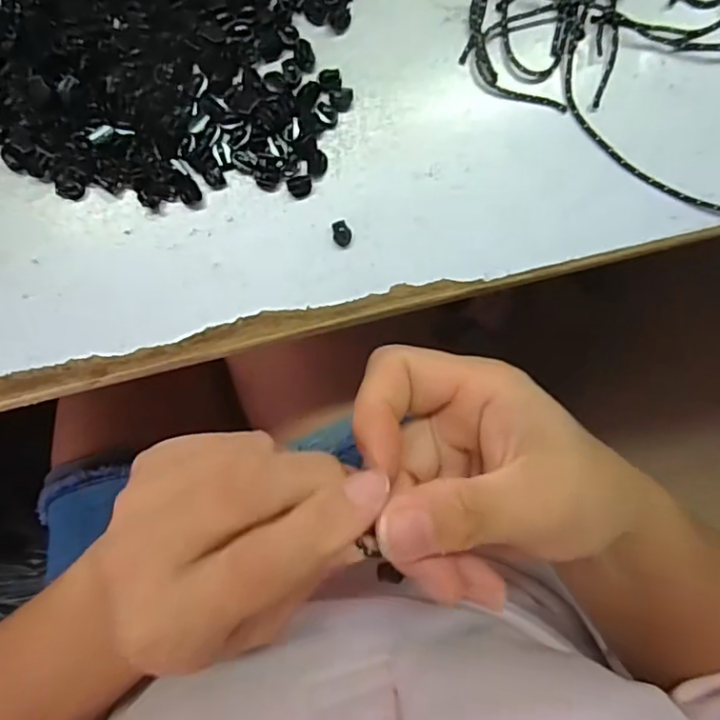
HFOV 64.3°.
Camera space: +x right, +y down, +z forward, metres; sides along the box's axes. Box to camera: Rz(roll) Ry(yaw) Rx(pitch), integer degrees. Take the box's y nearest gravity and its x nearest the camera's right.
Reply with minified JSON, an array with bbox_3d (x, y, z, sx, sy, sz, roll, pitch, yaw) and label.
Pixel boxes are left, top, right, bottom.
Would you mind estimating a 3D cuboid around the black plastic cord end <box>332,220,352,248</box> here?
[{"bbox_3d":[-0.007,-0.051,0.230,0.007,0.004,0.010,-5,93,-3],"label":"black plastic cord end"}]

